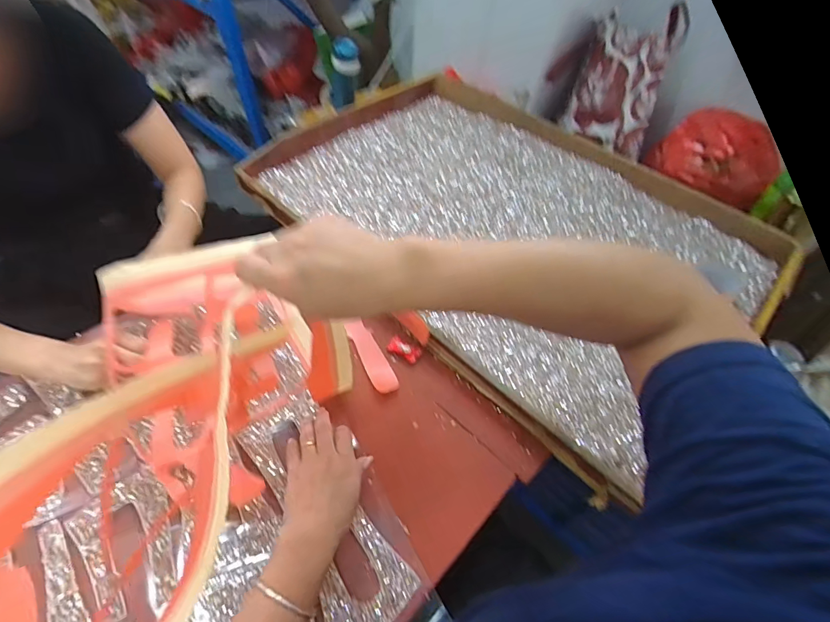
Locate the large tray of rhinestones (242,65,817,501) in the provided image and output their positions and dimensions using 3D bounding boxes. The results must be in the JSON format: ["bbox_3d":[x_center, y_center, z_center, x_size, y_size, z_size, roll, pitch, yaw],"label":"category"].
[{"bbox_3d":[0.158,-0.207,0.797,0.873,0.053,0.638,39,60,22],"label":"large tray of rhinestones"}]

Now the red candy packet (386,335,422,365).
[{"bbox_3d":[-0.016,0.057,0.622,0.052,0.014,0.030,32,58,18],"label":"red candy packet"}]

